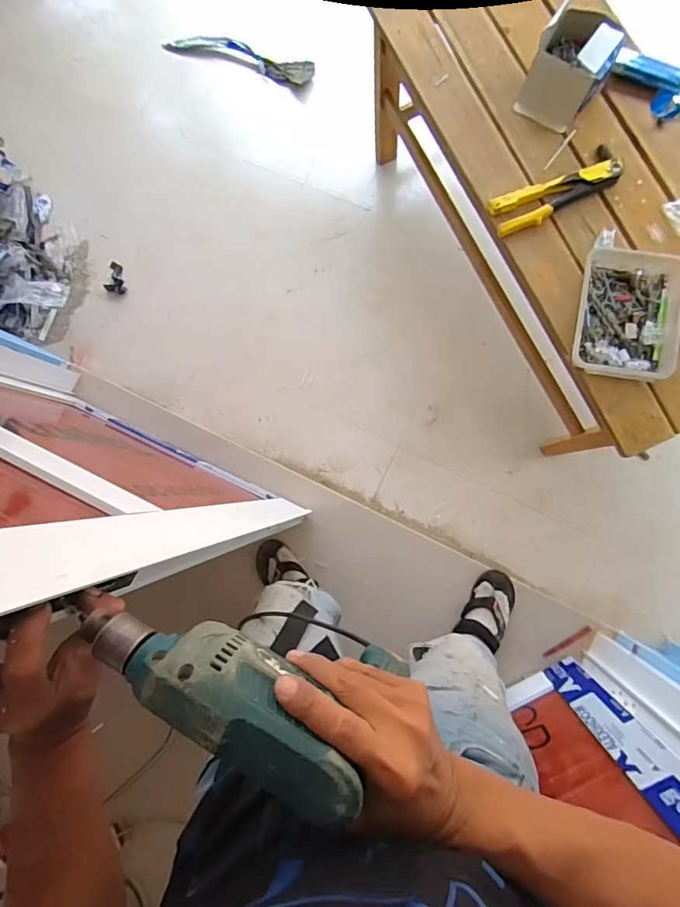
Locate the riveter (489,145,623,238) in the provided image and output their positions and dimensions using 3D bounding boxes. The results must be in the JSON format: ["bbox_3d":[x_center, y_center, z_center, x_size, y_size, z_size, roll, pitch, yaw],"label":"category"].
[{"bbox_3d":[0.407,-0.497,0.872,0.248,0.028,0.080,-24,84,4],"label":"riveter"}]

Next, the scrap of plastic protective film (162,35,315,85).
[{"bbox_3d":[-0.321,-1.248,1.457,0.510,0.050,0.093,21,88,8],"label":"scrap of plastic protective film"}]

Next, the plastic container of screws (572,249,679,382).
[{"bbox_3d":[0.517,-0.247,0.833,0.176,0.048,0.228,8,87,7],"label":"plastic container of screws"}]

